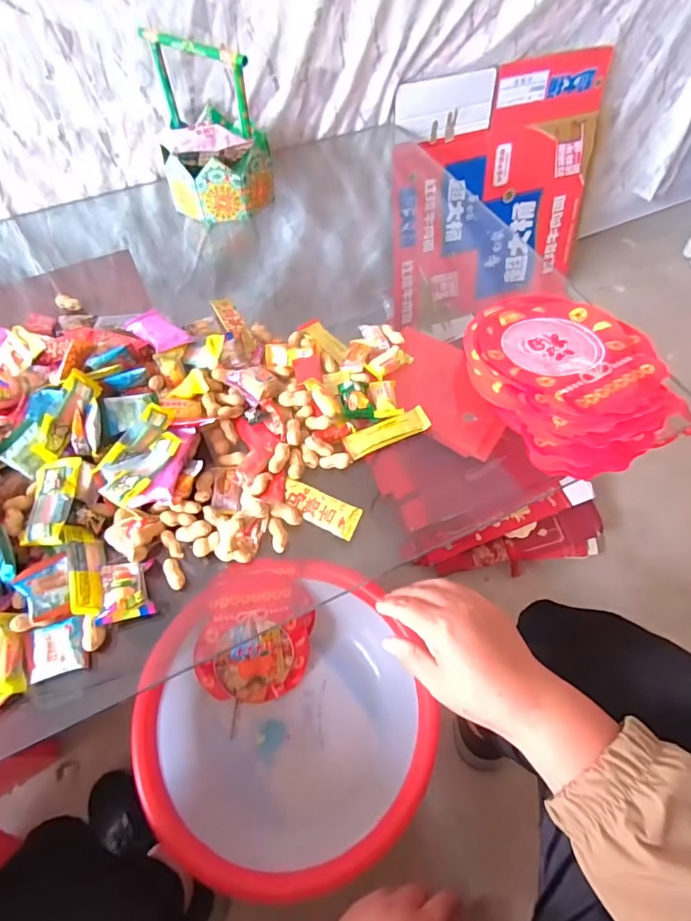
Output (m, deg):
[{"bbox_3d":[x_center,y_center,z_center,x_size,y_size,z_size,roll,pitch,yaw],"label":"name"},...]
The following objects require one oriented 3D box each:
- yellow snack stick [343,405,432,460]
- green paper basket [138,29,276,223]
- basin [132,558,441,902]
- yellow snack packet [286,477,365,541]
[{"bbox_3d":[0.048,-0.034,0.554,0.102,0.008,0.034,-23,61,-13],"label":"yellow snack stick"},{"bbox_3d":[-0.203,-0.495,0.715,0.151,0.196,0.172,-16,60,-8],"label":"green paper basket"},{"bbox_3d":[-0.087,0.330,0.632,0.308,0.154,0.348,-24,61,-13],"label":"basin"},{"bbox_3d":[-0.028,0.047,0.492,0.089,0.011,0.033,27,63,16],"label":"yellow snack packet"}]

